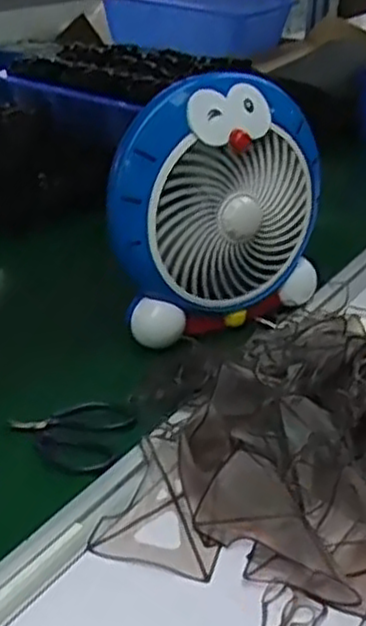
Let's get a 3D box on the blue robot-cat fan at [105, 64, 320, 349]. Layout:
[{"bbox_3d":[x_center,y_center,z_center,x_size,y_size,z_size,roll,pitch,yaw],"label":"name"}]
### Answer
[{"bbox_3d":[0.031,-0.102,0.744,0.220,0.234,0.090,-15,33,-26],"label":"blue robot-cat fan"}]

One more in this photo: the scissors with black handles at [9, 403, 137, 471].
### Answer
[{"bbox_3d":[-0.098,0.101,0.639,0.104,0.015,0.080,8,30,13],"label":"scissors with black handles"}]

